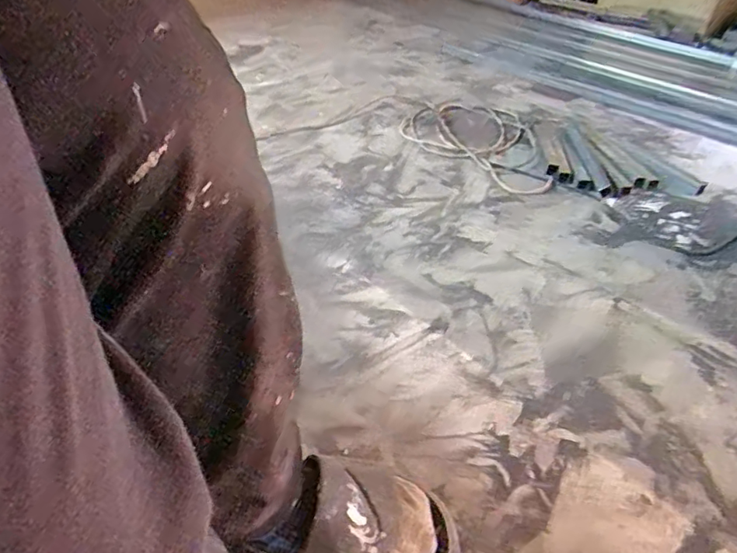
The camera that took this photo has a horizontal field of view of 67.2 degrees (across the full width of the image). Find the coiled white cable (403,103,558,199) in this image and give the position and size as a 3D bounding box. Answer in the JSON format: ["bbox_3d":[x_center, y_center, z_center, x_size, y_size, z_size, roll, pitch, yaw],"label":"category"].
[{"bbox_3d":[0.263,-0.301,1.230,0.248,0.030,0.412,-24,47,-27],"label":"coiled white cable"}]

